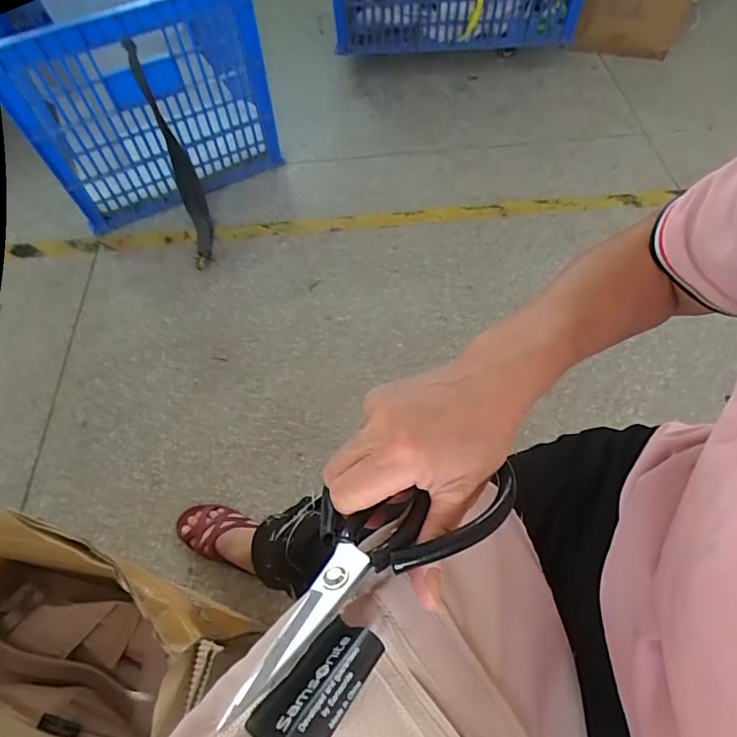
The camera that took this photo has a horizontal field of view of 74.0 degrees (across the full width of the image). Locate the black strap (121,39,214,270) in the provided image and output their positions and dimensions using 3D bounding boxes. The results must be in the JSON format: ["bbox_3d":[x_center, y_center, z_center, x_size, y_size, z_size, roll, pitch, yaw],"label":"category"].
[{"bbox_3d":[-0.500,-0.534,1.272,0.067,0.514,0.185,-19,26,-6],"label":"black strap"}]

